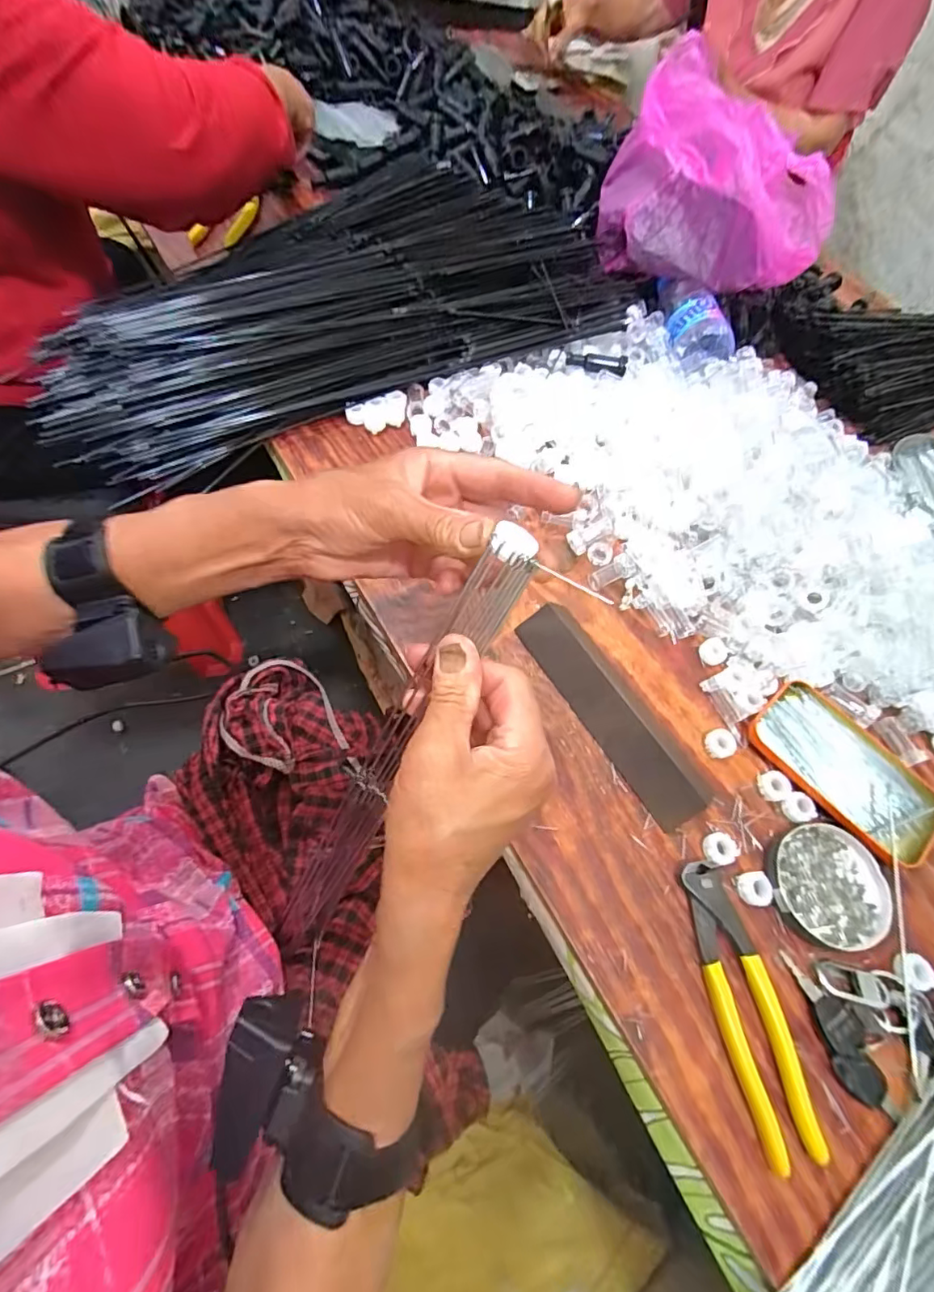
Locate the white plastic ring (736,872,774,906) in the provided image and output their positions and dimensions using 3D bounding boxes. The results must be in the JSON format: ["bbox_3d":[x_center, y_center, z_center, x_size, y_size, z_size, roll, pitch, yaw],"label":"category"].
[{"bbox_3d":[0.203,0.171,0.382,0.022,0.008,0.022,1,65,-3],"label":"white plastic ring"}]

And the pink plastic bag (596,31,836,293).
[{"bbox_3d":[0.299,-0.539,0.636,0.264,0.147,0.172,21,62,3],"label":"pink plastic bag"}]

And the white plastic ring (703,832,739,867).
[{"bbox_3d":[0.183,0.147,0.393,0.023,0.006,0.022,1,65,-3],"label":"white plastic ring"}]

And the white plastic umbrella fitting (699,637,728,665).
[{"bbox_3d":[0.213,0.005,0.472,0.021,0.007,0.024,-7,66,-7],"label":"white plastic umbrella fitting"}]

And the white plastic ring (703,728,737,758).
[{"bbox_3d":[0.201,0.077,0.430,0.022,0.009,0.022,1,65,-3],"label":"white plastic ring"}]

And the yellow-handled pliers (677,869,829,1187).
[{"bbox_3d":[0.179,0.228,0.350,0.039,0.012,0.165,-9,66,-8],"label":"yellow-handled pliers"}]

